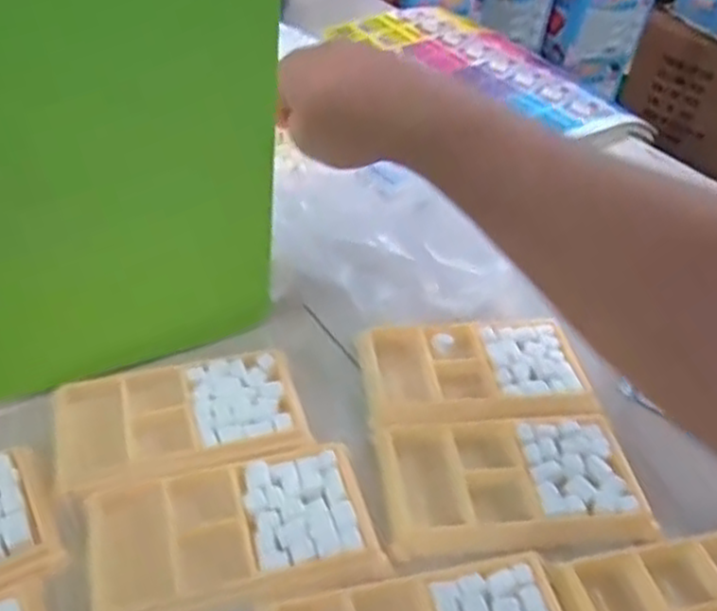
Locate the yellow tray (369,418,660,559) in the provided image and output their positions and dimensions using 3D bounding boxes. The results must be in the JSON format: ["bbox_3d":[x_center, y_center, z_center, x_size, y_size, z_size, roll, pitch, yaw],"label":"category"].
[{"bbox_3d":[0.080,0.090,0.394,0.131,0.012,0.075,-1,39,-5],"label":"yellow tray"}]

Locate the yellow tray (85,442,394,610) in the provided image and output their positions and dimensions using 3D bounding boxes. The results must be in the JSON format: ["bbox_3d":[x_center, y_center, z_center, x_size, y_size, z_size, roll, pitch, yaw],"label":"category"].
[{"bbox_3d":[-0.060,0.109,0.365,0.134,0.012,0.077,-7,40,-13],"label":"yellow tray"}]

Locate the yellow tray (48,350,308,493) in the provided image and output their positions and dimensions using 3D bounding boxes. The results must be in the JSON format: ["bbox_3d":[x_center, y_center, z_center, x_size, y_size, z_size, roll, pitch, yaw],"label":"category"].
[{"bbox_3d":[-0.099,0.063,0.419,0.133,0.011,0.077,-9,40,-15],"label":"yellow tray"}]

